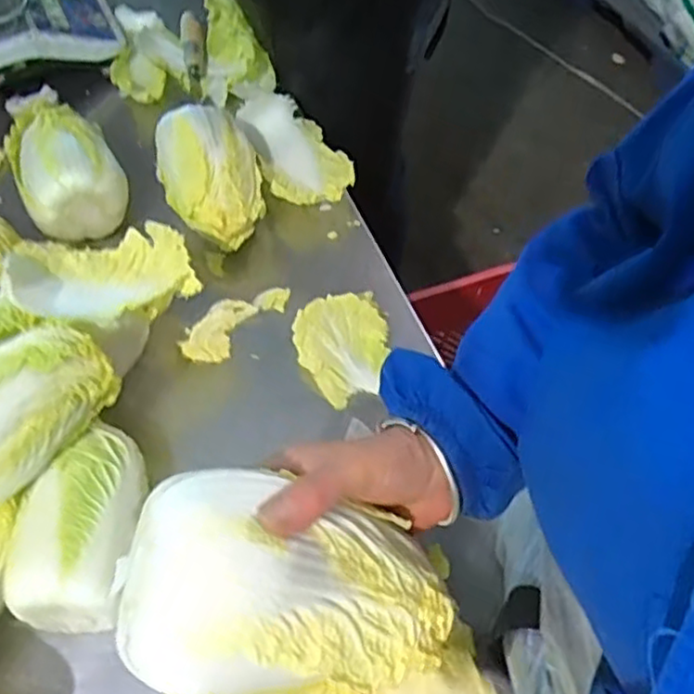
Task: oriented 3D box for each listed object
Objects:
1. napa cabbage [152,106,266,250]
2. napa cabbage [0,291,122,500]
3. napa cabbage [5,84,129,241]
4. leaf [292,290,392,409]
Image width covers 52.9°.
[{"bbox_3d":[-0.139,-0.173,0.708,0.098,0.085,0.129,-13,63,-8],"label":"napa cabbage"},{"bbox_3d":[-0.258,0.042,0.527,0.104,0.084,0.139,25,65,12],"label":"napa cabbage"},{"bbox_3d":[-0.292,-0.188,0.723,0.097,0.087,0.152,-24,65,-13],"label":"napa cabbage"},{"bbox_3d":[-0.002,-0.003,0.674,0.091,0.029,0.104,-17,64,-10],"label":"leaf"}]

